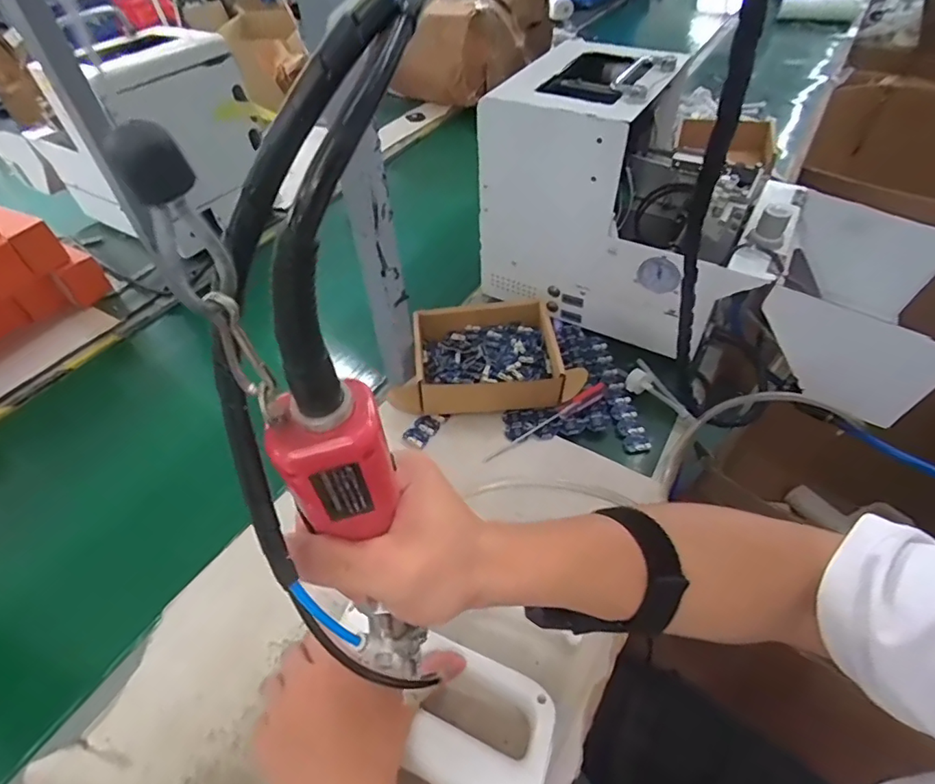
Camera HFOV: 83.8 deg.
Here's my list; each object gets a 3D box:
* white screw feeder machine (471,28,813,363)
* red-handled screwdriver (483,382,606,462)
[{"bbox_3d":[0.205,-0.225,0.634,0.327,0.276,0.197,21,53,21],"label":"white screw feeder machine"},{"bbox_3d":[0.092,0.036,0.592,0.165,0.021,0.018,-31,52,-7],"label":"red-handled screwdriver"}]

